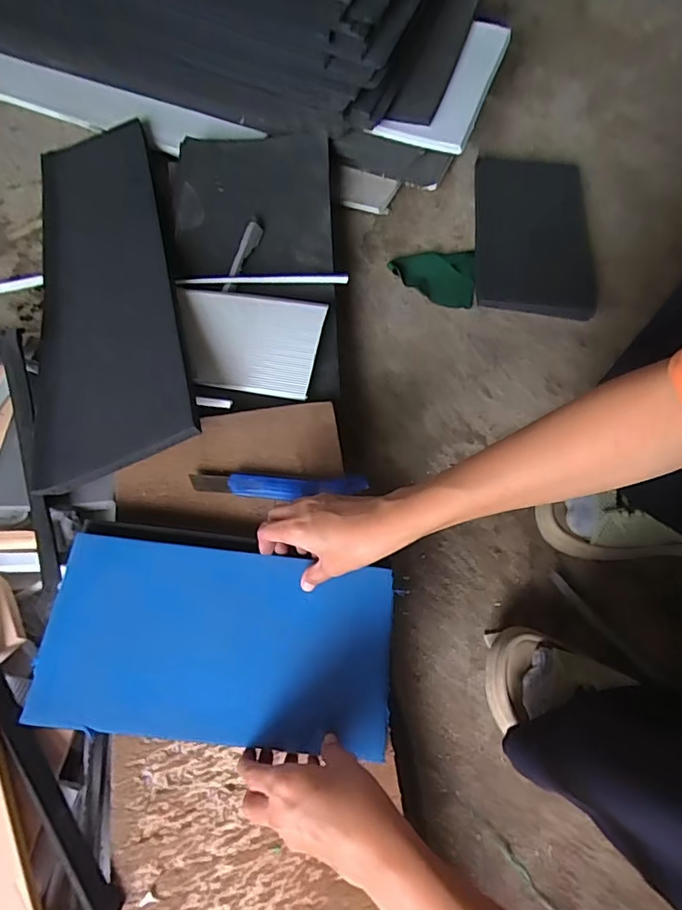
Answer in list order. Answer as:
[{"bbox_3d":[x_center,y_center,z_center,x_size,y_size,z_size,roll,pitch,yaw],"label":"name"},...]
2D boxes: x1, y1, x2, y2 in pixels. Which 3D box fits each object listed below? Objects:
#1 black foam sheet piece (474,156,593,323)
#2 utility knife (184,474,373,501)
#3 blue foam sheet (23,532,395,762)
[{"bbox_3d":[0.280,-0.331,0.747,0.165,0.025,0.326,6,65,1],"label":"black foam sheet piece"},{"bbox_3d":[-0.060,0.031,0.510,0.170,0.014,0.026,0,65,-2],"label":"utility knife"},{"bbox_3d":[-0.100,0.154,0.428,0.278,0.012,0.147,5,65,1],"label":"blue foam sheet"}]

